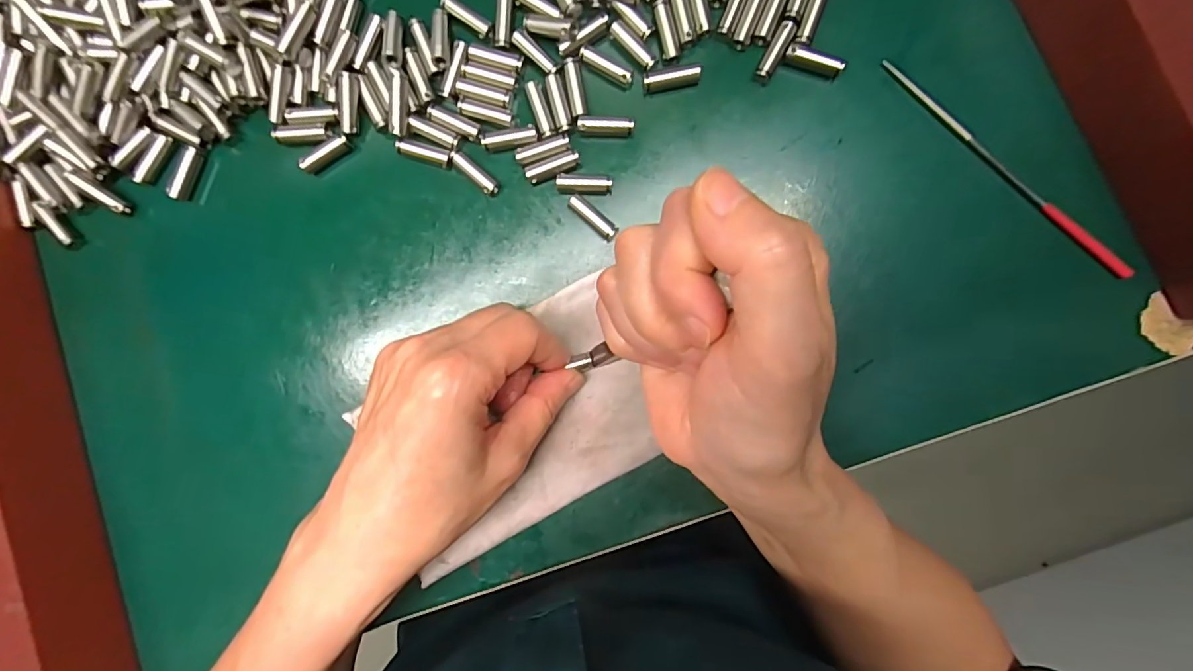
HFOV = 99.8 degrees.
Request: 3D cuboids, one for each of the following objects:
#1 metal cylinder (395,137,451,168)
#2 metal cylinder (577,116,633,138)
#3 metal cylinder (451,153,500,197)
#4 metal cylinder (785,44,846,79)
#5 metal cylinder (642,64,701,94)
[{"bbox_3d":[-0.077,-0.083,0.227,0.024,0.006,0.009,19,94,0],"label":"metal cylinder"},{"bbox_3d":[0.004,-0.092,0.222,0.024,0.009,0.008,4,94,1],"label":"metal cylinder"},{"bbox_3d":[-0.054,-0.073,0.226,0.023,0.007,0.008,40,94,-1],"label":"metal cylinder"},{"bbox_3d":[0.093,-0.117,0.214,0.024,0.008,0.007,20,94,0],"label":"metal cylinder"},{"bbox_3d":[0.033,-0.111,0.219,0.024,0.008,0.008,-6,93,2],"label":"metal cylinder"}]

